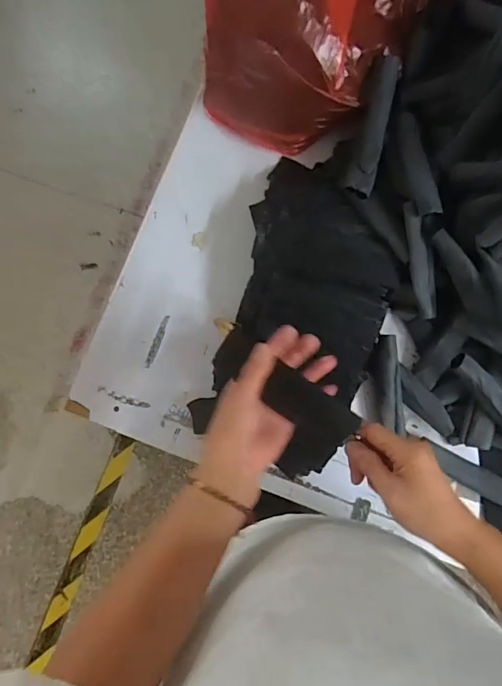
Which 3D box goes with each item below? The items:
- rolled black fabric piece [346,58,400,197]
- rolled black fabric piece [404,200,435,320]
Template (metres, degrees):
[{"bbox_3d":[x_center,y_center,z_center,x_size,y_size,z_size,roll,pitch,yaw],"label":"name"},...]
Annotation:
[{"bbox_3d":[0.160,-0.281,0.588,0.037,0.029,0.176,12,94,1],"label":"rolled black fabric piece"},{"bbox_3d":[0.215,-0.104,0.572,0.030,0.015,0.147,-13,97,-3],"label":"rolled black fabric piece"}]

